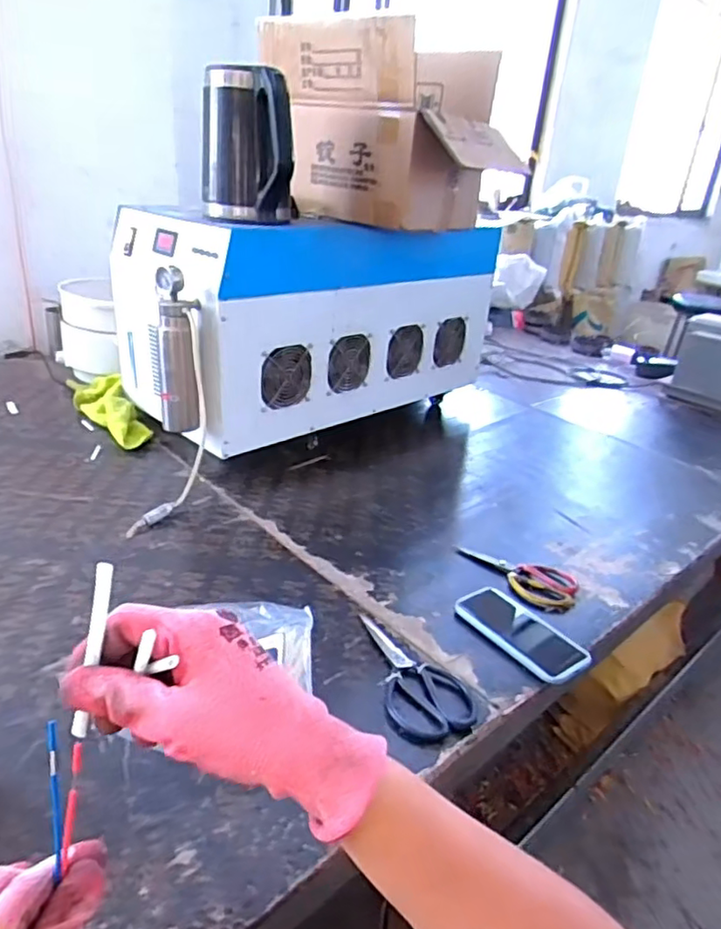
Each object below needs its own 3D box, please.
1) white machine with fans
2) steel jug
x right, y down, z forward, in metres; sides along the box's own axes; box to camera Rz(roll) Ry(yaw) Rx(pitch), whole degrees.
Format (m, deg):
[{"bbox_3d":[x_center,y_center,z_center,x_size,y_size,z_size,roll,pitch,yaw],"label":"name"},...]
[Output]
[{"bbox_3d":[-0.075,-0.315,1.318,0.795,0.363,0.350,-15,33,-35],"label":"white machine with fans"},{"bbox_3d":[-0.176,-0.494,0.977,0.145,0.210,0.121,-1,27,-13],"label":"steel jug"}]

